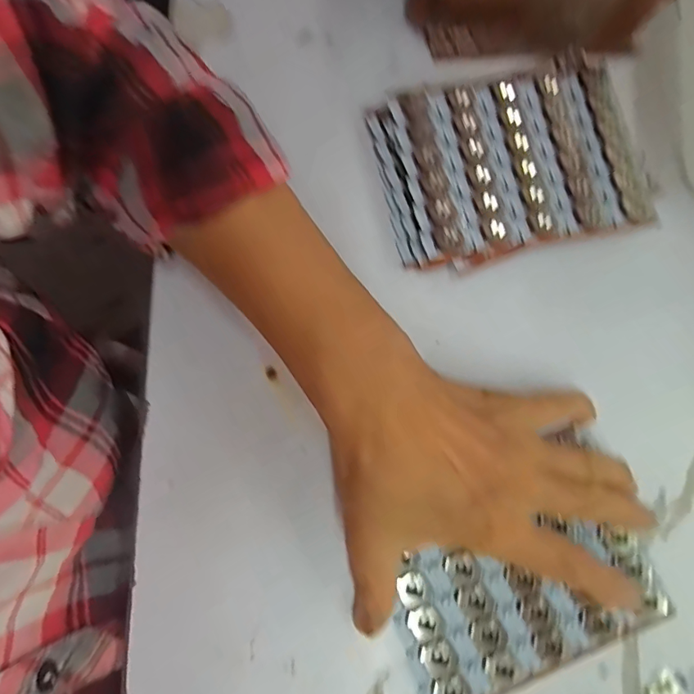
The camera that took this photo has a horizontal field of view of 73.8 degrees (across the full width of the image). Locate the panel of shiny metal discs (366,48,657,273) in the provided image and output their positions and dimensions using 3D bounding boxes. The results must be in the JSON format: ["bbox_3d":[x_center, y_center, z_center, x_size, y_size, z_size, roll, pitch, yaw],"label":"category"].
[{"bbox_3d":[0.103,-0.115,0.299,0.157,0.022,0.117,-13,80,-4],"label":"panel of shiny metal discs"}]

